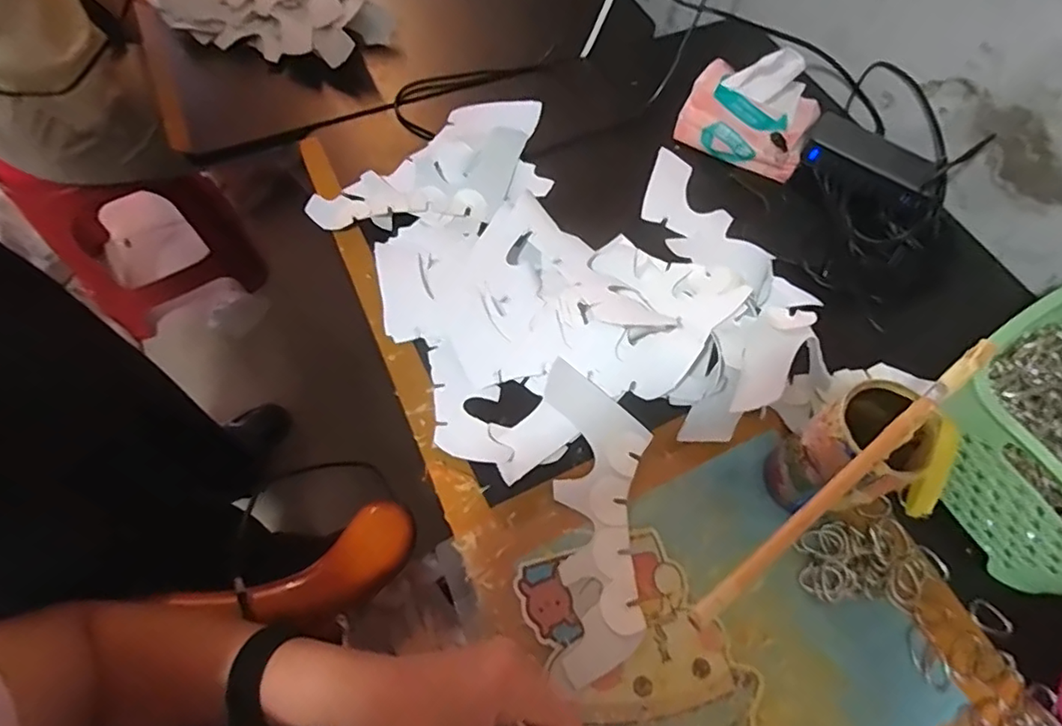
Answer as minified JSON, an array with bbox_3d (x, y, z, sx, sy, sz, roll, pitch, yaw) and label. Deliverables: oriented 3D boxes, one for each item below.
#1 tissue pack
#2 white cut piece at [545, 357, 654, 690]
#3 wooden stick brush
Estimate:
[{"bbox_3d":[0.237,-0.276,0.593,0.132,0.065,0.119,23,65,10],"label":"tissue pack"},{"bbox_3d":[0.055,0.109,0.420,0.073,0.023,0.219,-2,63,-2],"label":"white cut piece"},{"bbox_3d":[0.189,0.061,0.323,0.266,0.007,0.011,-34,69,-18],"label":"wooden stick brush"}]

